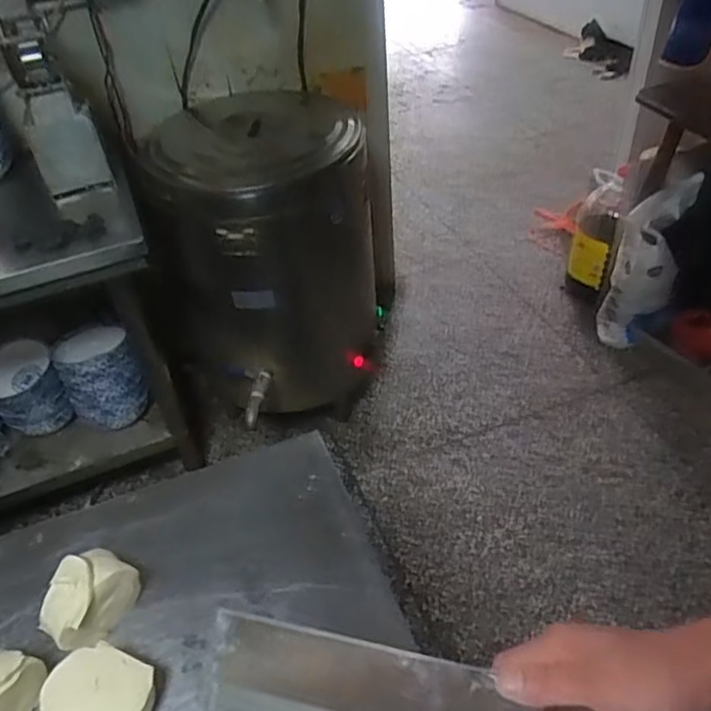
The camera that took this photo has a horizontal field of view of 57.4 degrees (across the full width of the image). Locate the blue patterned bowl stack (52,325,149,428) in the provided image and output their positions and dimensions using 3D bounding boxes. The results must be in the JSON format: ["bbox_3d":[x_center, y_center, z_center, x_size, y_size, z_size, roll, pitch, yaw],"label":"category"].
[{"bbox_3d":[-0.662,0.052,1.691,0.186,0.196,0.207,-27,47,-23],"label":"blue patterned bowl stack"}]

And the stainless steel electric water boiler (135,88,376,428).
[{"bbox_3d":[-0.227,-0.246,1.754,0.540,0.731,0.565,-10,42,-5],"label":"stainless steel electric water boiler"}]

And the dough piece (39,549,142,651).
[{"bbox_3d":[-0.280,0.255,0.682,0.071,0.069,0.096,22,49,28],"label":"dough piece"}]

